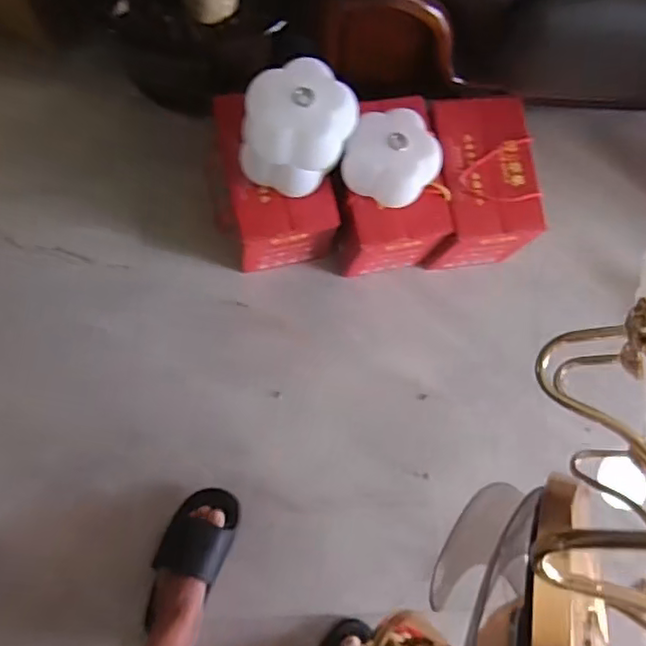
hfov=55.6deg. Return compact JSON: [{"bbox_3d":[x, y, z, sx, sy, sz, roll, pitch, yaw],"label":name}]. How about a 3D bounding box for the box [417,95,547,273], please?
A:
[{"bbox_3d":[0.298,-0.263,1.187,0.179,0.212,0.286,0,80,-7],"label":"box"}]

